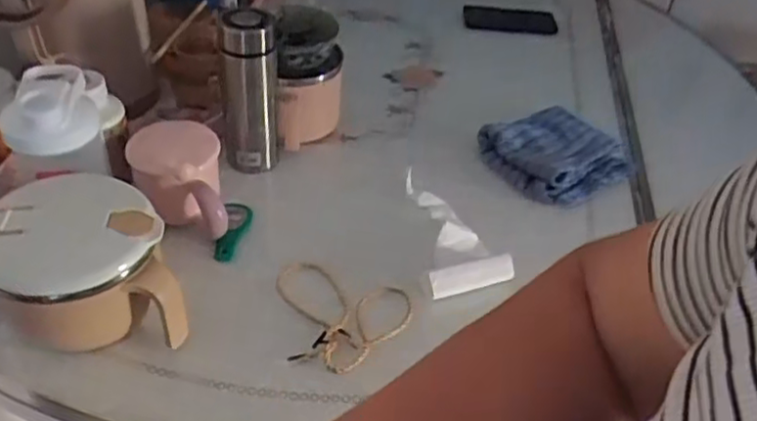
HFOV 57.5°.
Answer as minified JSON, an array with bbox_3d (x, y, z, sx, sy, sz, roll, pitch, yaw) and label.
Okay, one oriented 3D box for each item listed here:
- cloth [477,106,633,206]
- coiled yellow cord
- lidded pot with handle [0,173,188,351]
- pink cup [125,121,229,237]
[{"bbox_3d":[0.267,-0.089,1.018,0.252,0.044,0.198,-28,50,-32],"label":"cloth"},{"bbox_3d":[-0.048,0.107,0.700,0.142,0.011,0.133,3,40,-2],"label":"coiled yellow cord"},{"bbox_3d":[-0.287,0.055,0.662,0.161,0.110,0.189,-15,44,-21],"label":"lidded pot with handle"},{"bbox_3d":[-0.230,-0.045,0.786,0.102,0.094,0.122,-8,42,-14],"label":"pink cup"}]

